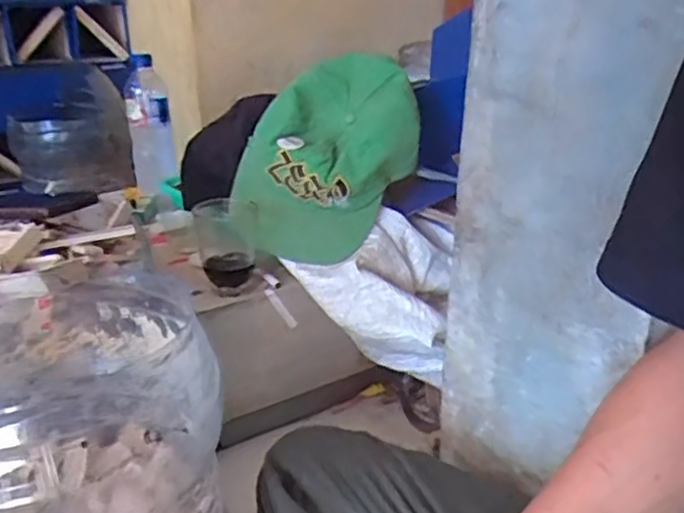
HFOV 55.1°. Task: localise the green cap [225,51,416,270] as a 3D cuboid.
[{"bbox_3d":[-0.019,-0.117,0.785,0.225,0.213,0.103,-11,24,-25],"label":"green cap"}]

